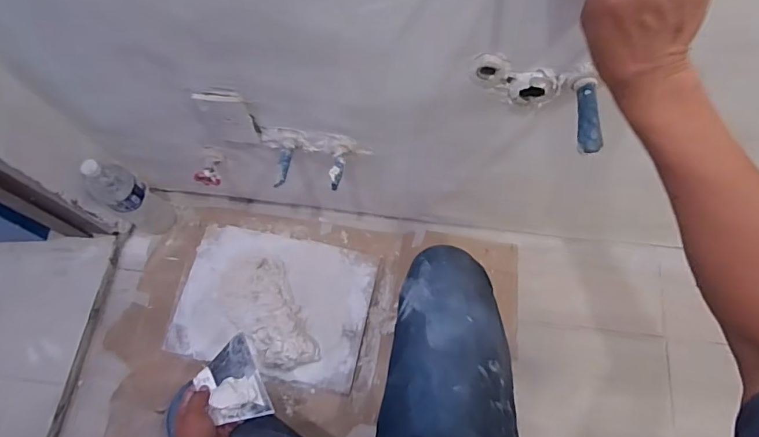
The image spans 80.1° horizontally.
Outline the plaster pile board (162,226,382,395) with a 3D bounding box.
[{"bbox_3d":[-0.228,0.172,0.957,0.409,0.050,0.294,11,70,5],"label":"plaster pile board"}]

